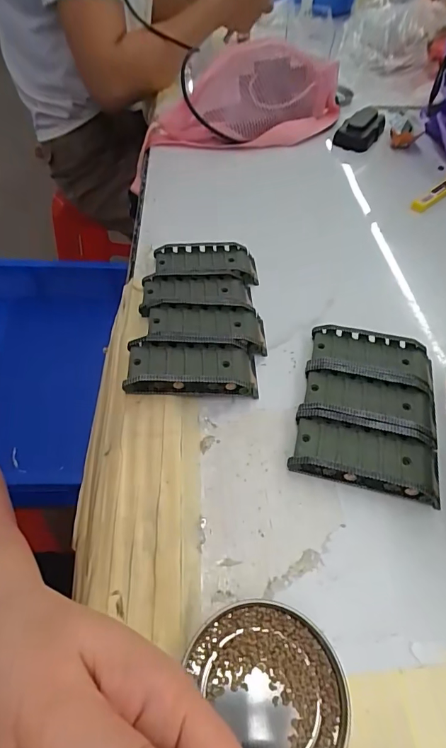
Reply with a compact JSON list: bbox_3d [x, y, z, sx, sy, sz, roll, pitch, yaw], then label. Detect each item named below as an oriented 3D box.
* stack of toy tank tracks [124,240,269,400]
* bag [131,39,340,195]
[{"bbox_3d":[-0.019,-0.057,0.361,0.101,0.025,0.179,1,51,-2],"label":"stack of toy tank tracks"},{"bbox_3d":[0.028,-0.376,0.588,0.319,0.103,0.129,-18,55,-17],"label":"bag"}]

